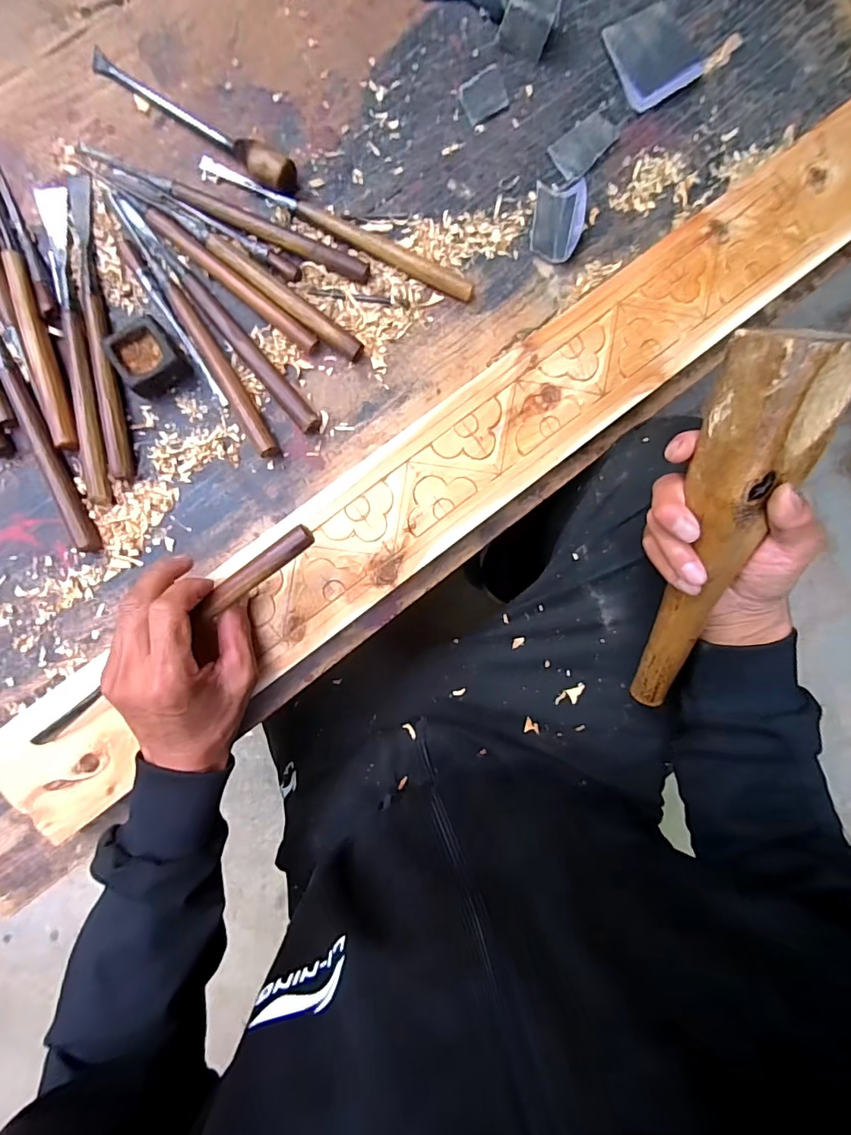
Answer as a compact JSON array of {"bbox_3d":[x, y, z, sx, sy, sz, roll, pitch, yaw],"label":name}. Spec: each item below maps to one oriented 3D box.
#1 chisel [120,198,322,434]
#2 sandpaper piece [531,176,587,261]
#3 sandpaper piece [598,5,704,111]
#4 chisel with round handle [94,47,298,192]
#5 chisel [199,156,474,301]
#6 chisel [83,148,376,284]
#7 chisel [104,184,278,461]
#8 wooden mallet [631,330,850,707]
[{"bbox_3d":[-0.170,-0.208,0.411,0.018,0.017,0.237,-40,93,-4],"label":"chisel"},{"bbox_3d":[0.117,-0.307,0.435,0.042,0.018,0.066,8,89,-5],"label":"sandpaper piece"},{"bbox_3d":[0.207,-0.464,0.448,0.076,0.009,0.078,-28,92,-5],"label":"sandpaper piece"},{"bbox_3d":[-0.193,-0.368,0.404,0.188,0.027,0.027,32,87,-4],"label":"chisel with round handle"},{"bbox_3d":[-0.074,-0.287,0.420,0.247,0.015,0.020,24,88,-5],"label":"chisel"},{"bbox_3d":[-0.165,-0.297,0.414,0.250,0.012,0.018,22,88,-5],"label":"chisel"},{"bbox_3d":[-0.191,-0.199,0.409,0.018,0.019,0.245,-32,93,-5],"label":"chisel"},{"bbox_3d":[0.196,-0.009,0.328,0.059,0.038,0.268,-2,125,-5],"label":"wooden mallet"}]

